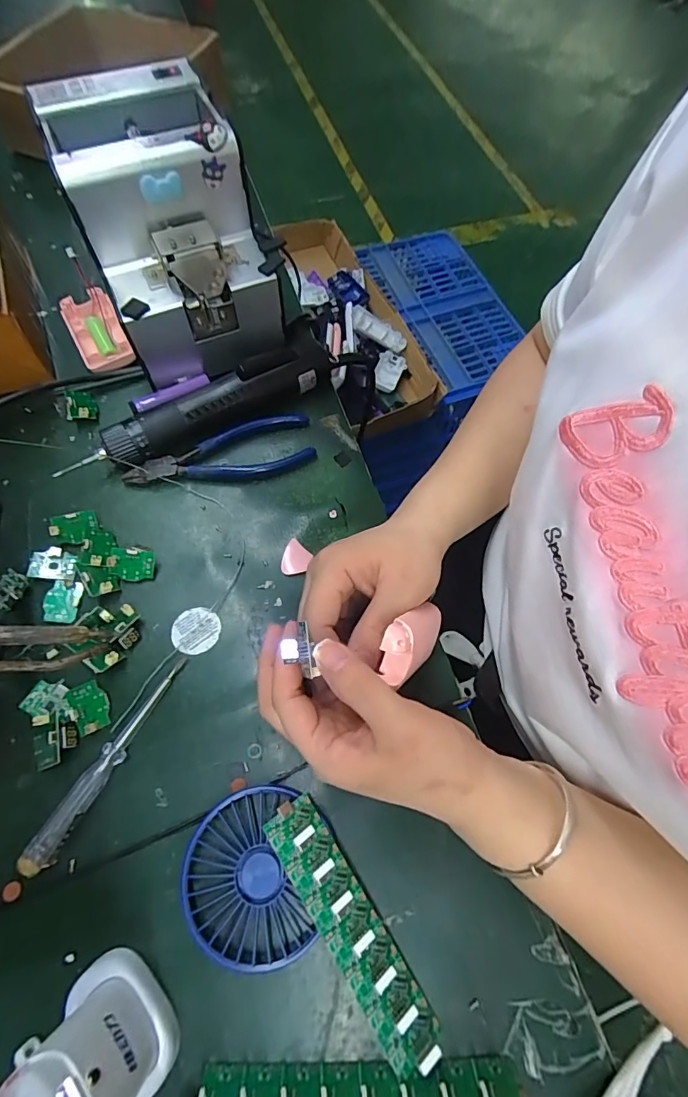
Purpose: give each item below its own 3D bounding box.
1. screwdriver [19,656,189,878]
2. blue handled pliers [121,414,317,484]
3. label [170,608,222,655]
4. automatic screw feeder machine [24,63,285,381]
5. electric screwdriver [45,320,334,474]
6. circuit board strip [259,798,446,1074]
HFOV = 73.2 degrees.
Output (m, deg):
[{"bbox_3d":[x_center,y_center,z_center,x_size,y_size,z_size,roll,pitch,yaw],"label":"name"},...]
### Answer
[{"bbox_3d":[-0.146,0.128,0.289,0.018,0.008,0.136,26,67,9],"label":"screwdriver"},{"bbox_3d":[-0.098,-0.072,0.380,0.152,0.013,0.049,-22,68,-12],"label":"blue handled pliers"},{"bbox_3d":[-0.105,0.058,0.326,0.033,0.004,0.033,1,66,-2],"label":"label"},{"bbox_3d":[-0.140,-0.256,0.384,0.126,0.152,0.166,-21,68,-12],"label":"automatic screw feeder machine"},{"bbox_3d":[-0.112,-0.122,0.388,0.222,0.040,0.049,-29,70,-14],"label":"electric screwdriver"},{"bbox_3d":[0.003,0.207,0.256,0.029,0.024,0.135,-31,70,-15],"label":"circuit board strip"}]

